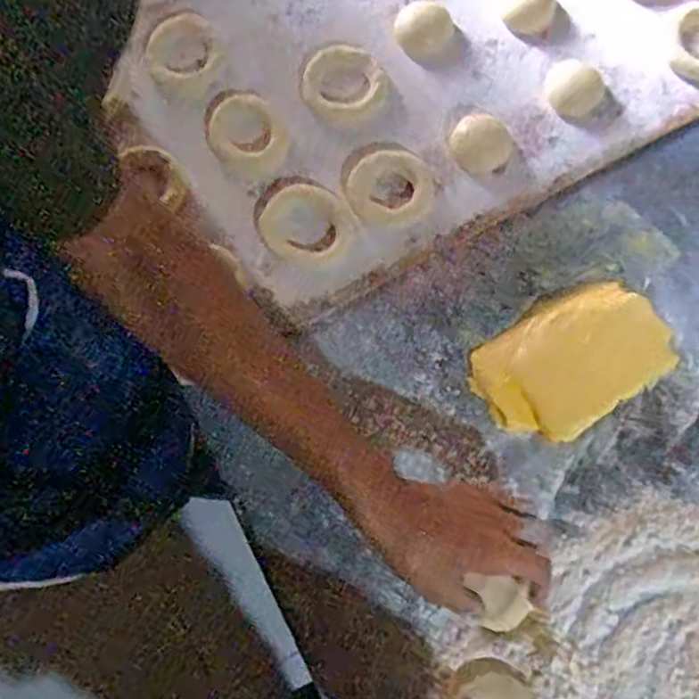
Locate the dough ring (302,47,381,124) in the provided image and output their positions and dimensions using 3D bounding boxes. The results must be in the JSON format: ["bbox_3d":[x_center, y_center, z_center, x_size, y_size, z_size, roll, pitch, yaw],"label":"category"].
[{"bbox_3d":[-0.006,-0.241,0.596,0.075,0.007,0.068,36,82,7],"label":"dough ring"}]

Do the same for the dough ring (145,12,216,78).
[{"bbox_3d":[-0.155,-0.280,0.607,0.061,0.015,0.073,-7,79,0],"label":"dough ring"}]

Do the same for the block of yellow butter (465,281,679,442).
[{"bbox_3d":[0.181,0.008,0.544,0.151,0.028,0.102,-34,80,-5],"label":"block of yellow butter"}]

